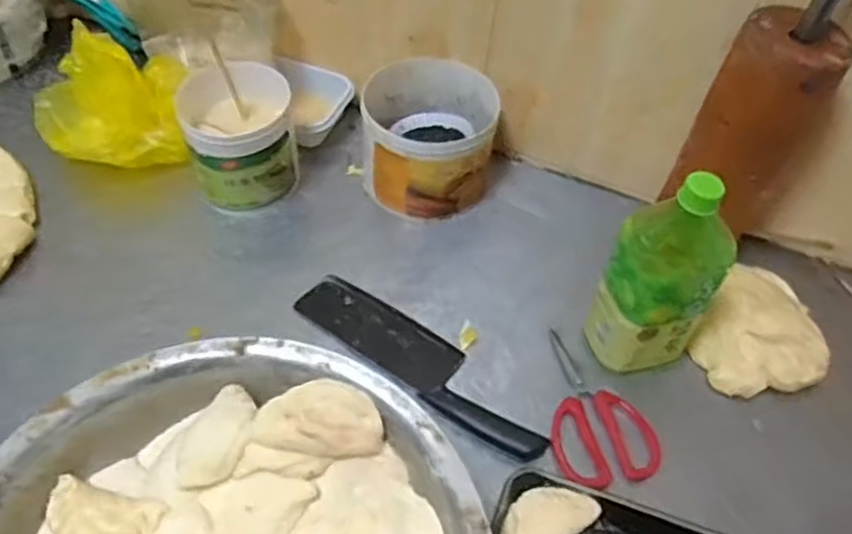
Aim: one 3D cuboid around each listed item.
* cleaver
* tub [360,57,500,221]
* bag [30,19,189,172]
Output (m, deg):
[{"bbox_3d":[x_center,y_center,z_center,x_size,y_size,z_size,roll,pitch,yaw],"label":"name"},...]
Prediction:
[{"bbox_3d":[-0.005,0.092,0.702,0.277,0.017,0.068,35,57,22],"label":"cleaver"},{"bbox_3d":[0.003,-0.143,0.828,0.143,0.116,0.151,2,51,-3],"label":"tub"},{"bbox_3d":[-0.356,-0.188,0.815,0.159,0.098,0.129,-4,52,-7],"label":"bag"}]

